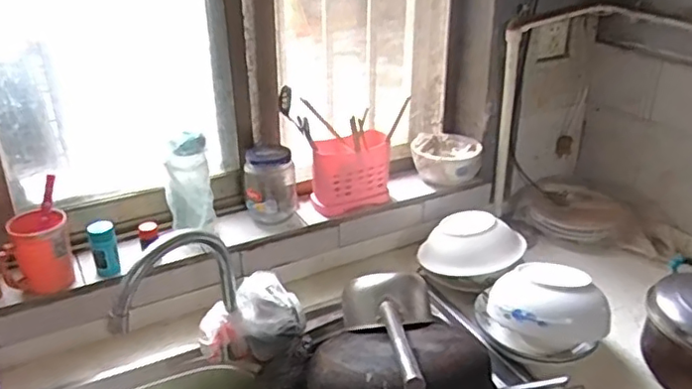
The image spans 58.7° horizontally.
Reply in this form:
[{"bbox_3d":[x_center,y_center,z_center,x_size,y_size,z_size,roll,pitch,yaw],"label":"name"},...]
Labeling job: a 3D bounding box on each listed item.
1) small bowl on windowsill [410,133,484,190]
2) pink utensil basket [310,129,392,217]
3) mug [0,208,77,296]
[{"bbox_3d":[0.215,-0.074,1.319,0.145,0.068,0.148,8,28,15],"label":"small bowl on windowsill"},{"bbox_3d":[0.006,-0.050,1.207,0.145,0.145,0.101,-17,32,-29],"label":"pink utensil basket"},{"bbox_3d":[-0.482,0.089,0.958,0.100,0.114,0.073,-11,29,-20],"label":"mug"}]

